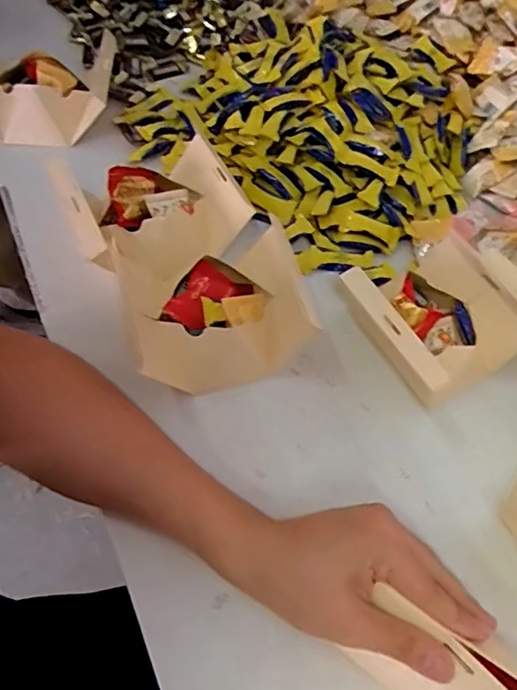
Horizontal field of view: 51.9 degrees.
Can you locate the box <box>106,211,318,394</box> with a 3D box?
[{"bbox_3d":[-0.036,-0.040,0.468,0.165,0.057,0.149,-8,60,-12],"label":"box"}]

